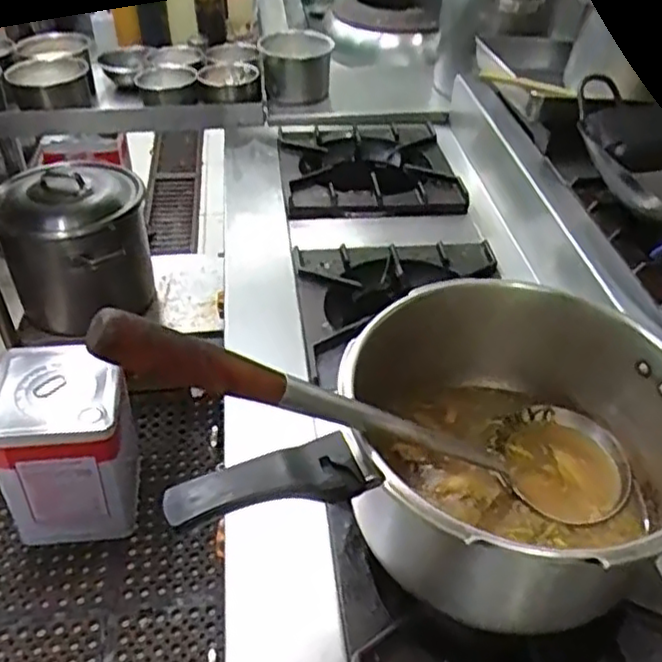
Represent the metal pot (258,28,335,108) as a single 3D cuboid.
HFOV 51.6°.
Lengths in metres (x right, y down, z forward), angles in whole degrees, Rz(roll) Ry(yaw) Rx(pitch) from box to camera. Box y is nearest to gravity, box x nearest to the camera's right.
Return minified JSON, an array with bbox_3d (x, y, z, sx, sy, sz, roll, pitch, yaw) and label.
[{"bbox_3d":[-0.069,-0.543,1.410,0.142,0.100,0.184,-1,41,-4],"label":"metal pot"}]

